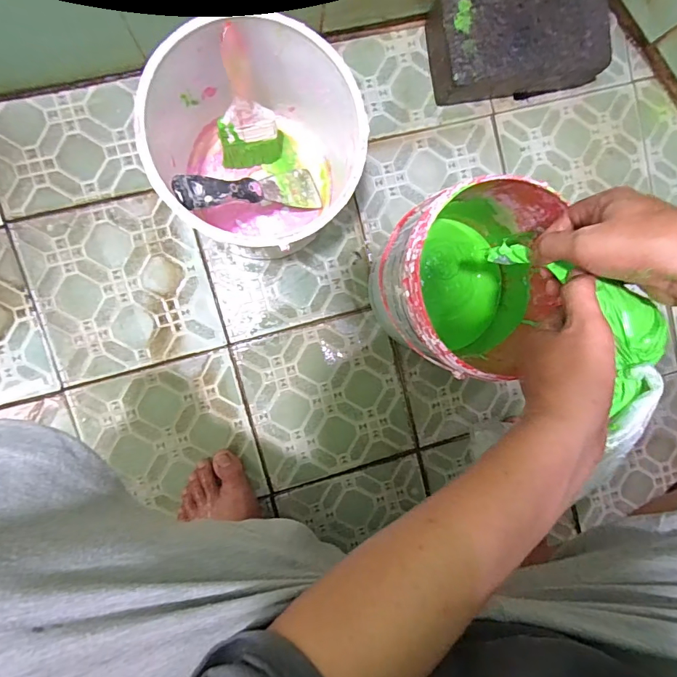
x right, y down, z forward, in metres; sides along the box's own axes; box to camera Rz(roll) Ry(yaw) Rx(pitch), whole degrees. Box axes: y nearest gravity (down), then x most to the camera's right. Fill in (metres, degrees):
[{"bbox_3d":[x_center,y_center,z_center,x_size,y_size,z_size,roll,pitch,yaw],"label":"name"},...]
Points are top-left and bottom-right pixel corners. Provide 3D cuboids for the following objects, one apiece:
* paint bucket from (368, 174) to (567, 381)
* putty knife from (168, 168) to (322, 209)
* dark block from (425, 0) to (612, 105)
[{"bbox_3d":[0.136,-0.059,0.470,0.171,0.193,0.180,-1,94,-8],"label":"paint bucket"},{"bbox_3d":[-0.082,-0.155,0.451,0.013,0.210,0.044,-16,98,35],"label":"putty knife"},{"bbox_3d":[0.214,-0.355,0.517,0.201,0.062,0.108,-12,96,-7],"label":"dark block"}]

